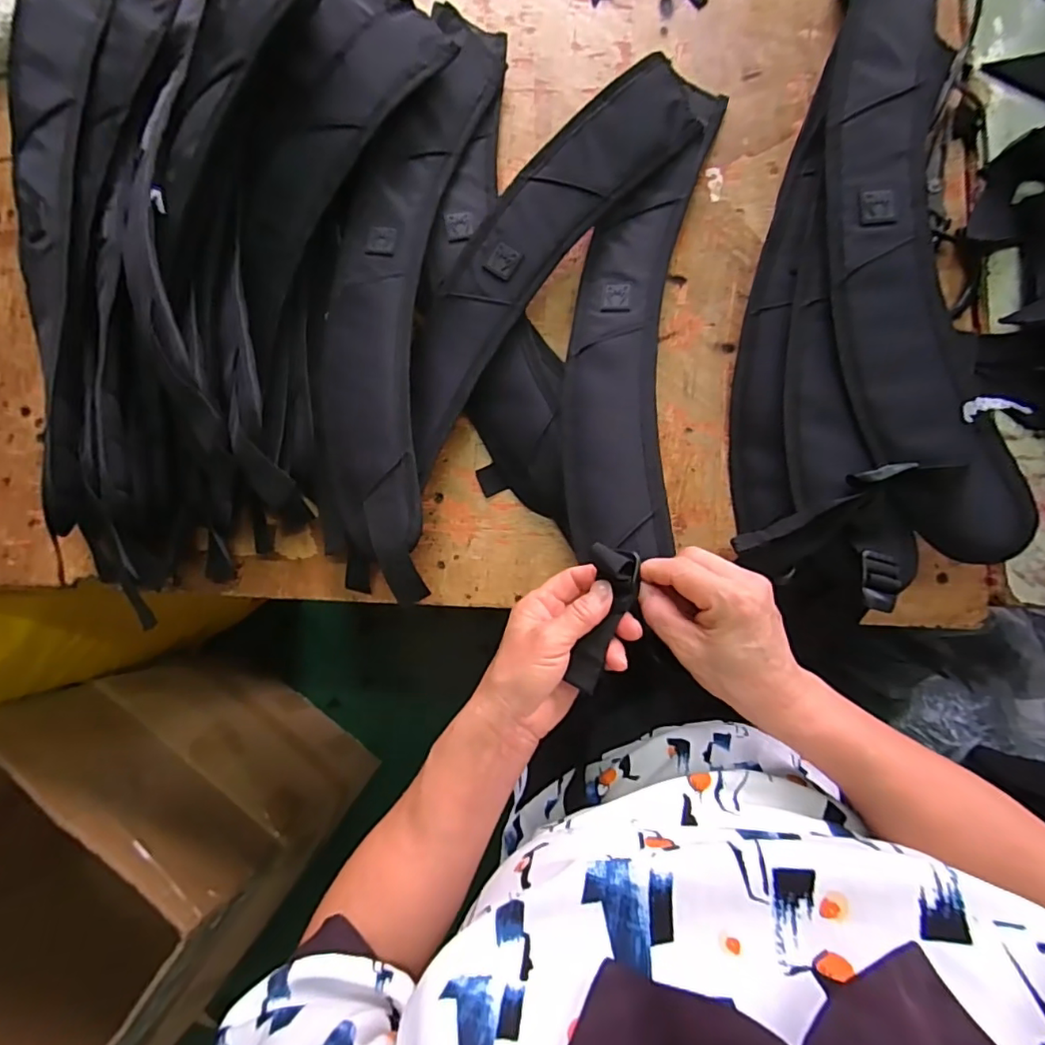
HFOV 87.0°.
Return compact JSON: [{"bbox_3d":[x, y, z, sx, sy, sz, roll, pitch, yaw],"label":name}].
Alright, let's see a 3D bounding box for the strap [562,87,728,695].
[{"bbox_3d":[0.082,-0.127,0.416,0.096,0.055,0.477,7,74,6],"label":"strap"}]

